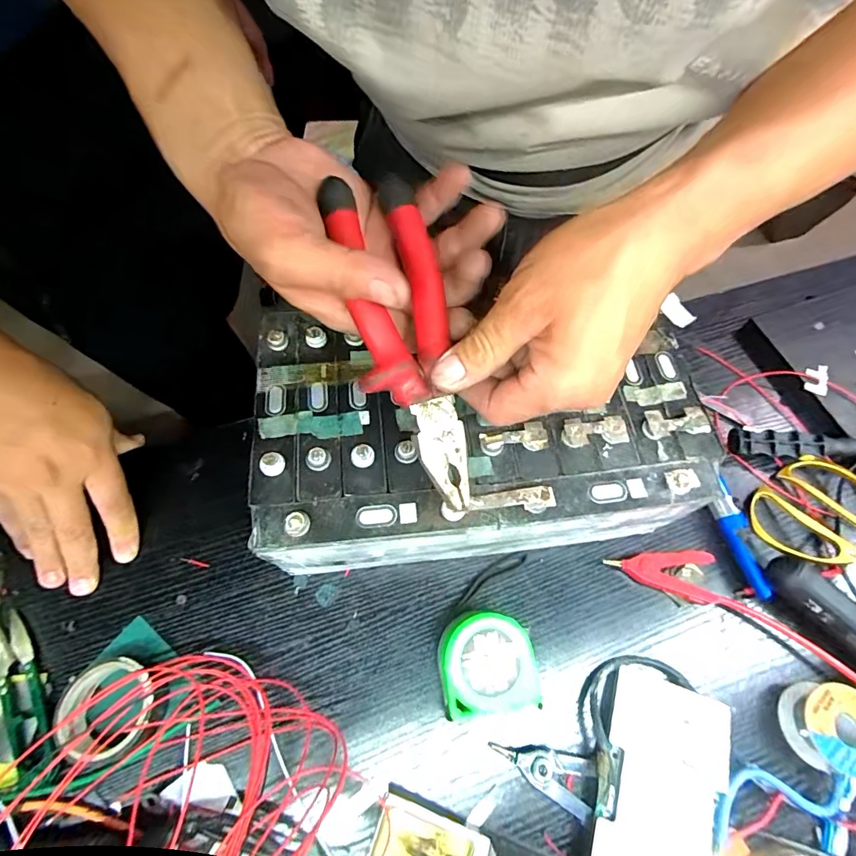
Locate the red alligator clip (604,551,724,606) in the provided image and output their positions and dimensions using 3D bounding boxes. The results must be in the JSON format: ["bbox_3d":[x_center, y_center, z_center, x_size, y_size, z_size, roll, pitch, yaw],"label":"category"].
[{"bbox_3d":[0.187,0.115,0.363,0.083,0.015,0.039,10,64,3],"label":"red alligator clip"}]

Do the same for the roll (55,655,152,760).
[{"bbox_3d":[-0.213,0.185,0.299,0.065,0.027,0.055,-5,65,-4],"label":"roll"}]

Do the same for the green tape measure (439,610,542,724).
[{"bbox_3d":[0.038,0.162,0.316,0.063,0.041,0.062,-7,65,-6],"label":"green tape measure"}]

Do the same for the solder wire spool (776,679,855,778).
[{"bbox_3d":[0.280,0.208,0.312,0.050,0.035,0.048,1,64,-2],"label":"solder wire spool"}]

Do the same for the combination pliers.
[{"bbox_3d":[-0.013,-0.048,0.260,0.054,0.028,0.188,-14,89,-8],"label":"combination pliers"}]

